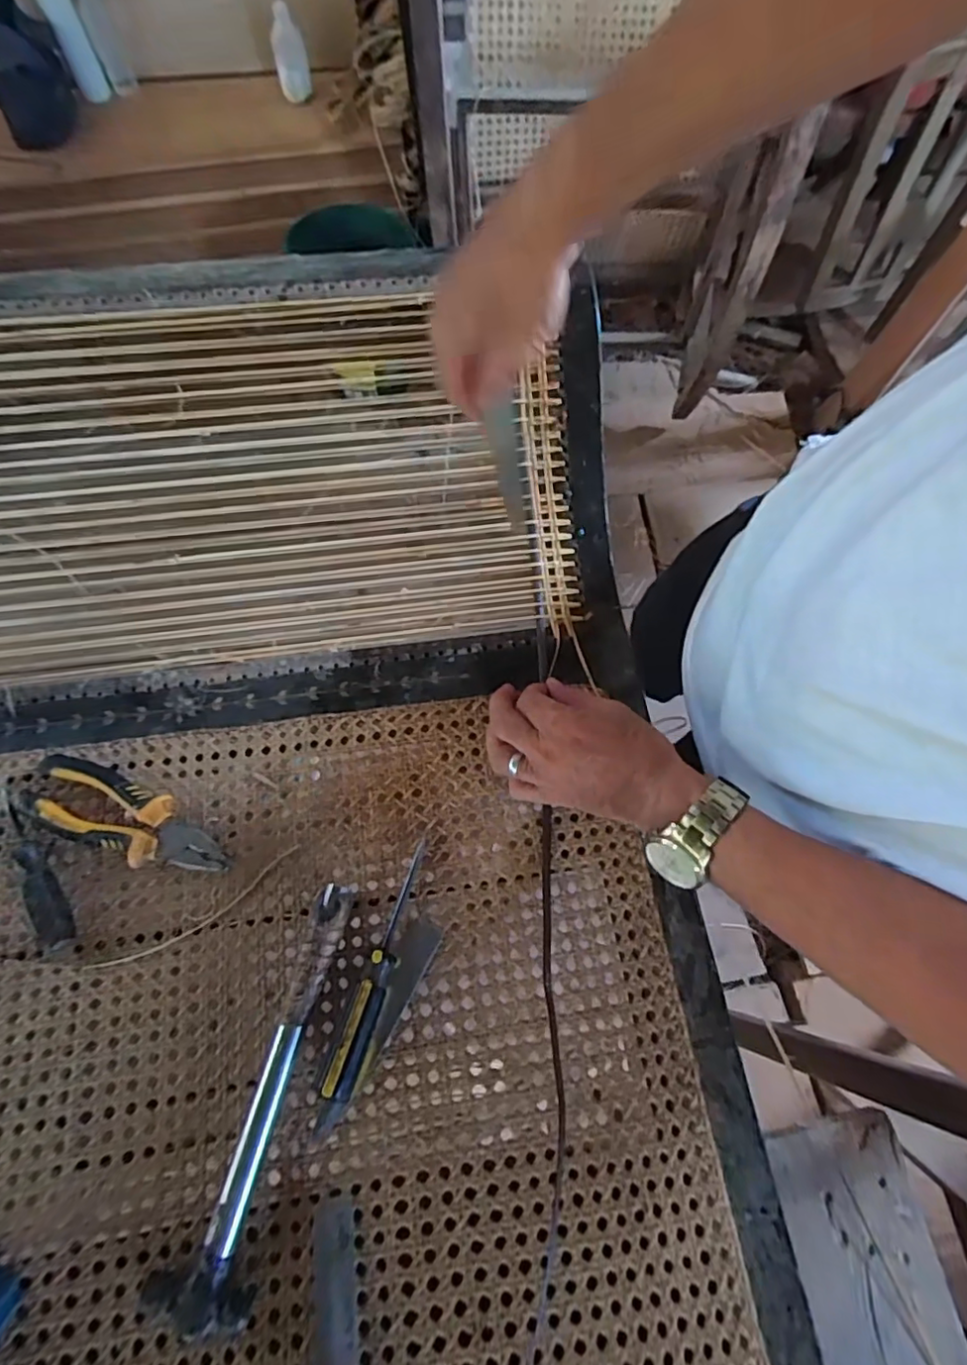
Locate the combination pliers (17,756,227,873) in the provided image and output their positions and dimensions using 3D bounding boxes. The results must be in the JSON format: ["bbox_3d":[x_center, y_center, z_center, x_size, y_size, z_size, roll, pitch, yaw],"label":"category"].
[{"bbox_3d":[-0.260,0.100,0.437,0.167,0.022,0.051,20,71,3],"label":"combination pliers"}]

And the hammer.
[{"bbox_3d":[-0.126,0.254,0.372,0.056,0.034,0.240,19,71,3],"label":"hammer"}]

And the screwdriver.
[{"bbox_3d":[-0.070,0.188,0.402,0.021,0.021,0.158,16,56,5],"label":"screwdriver"}]

